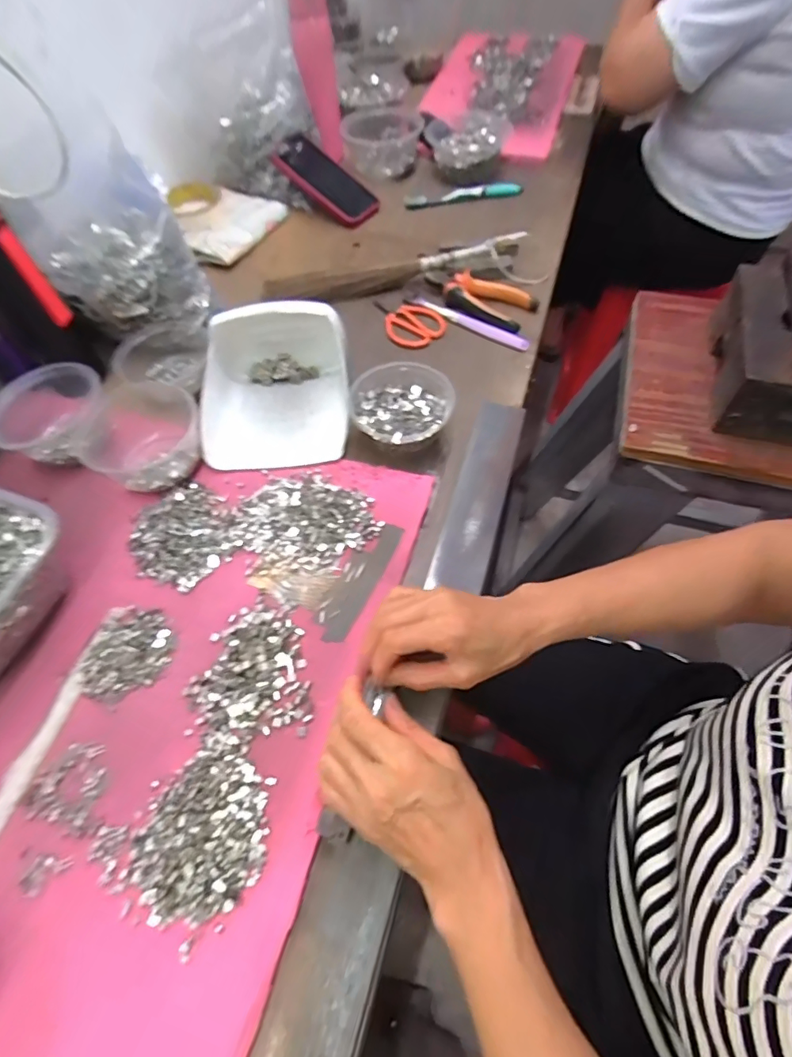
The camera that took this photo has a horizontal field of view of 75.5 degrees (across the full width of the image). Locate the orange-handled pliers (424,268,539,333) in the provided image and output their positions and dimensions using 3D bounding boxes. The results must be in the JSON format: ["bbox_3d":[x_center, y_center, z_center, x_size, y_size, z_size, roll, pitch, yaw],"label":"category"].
[{"bbox_3d":[0.104,-0.304,0.667,0.149,0.027,0.079,26,64,17],"label":"orange-handled pliers"}]

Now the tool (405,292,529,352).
[{"bbox_3d":[0.087,-0.265,0.651,0.178,0.013,0.017,31,66,20],"label":"tool"}]

